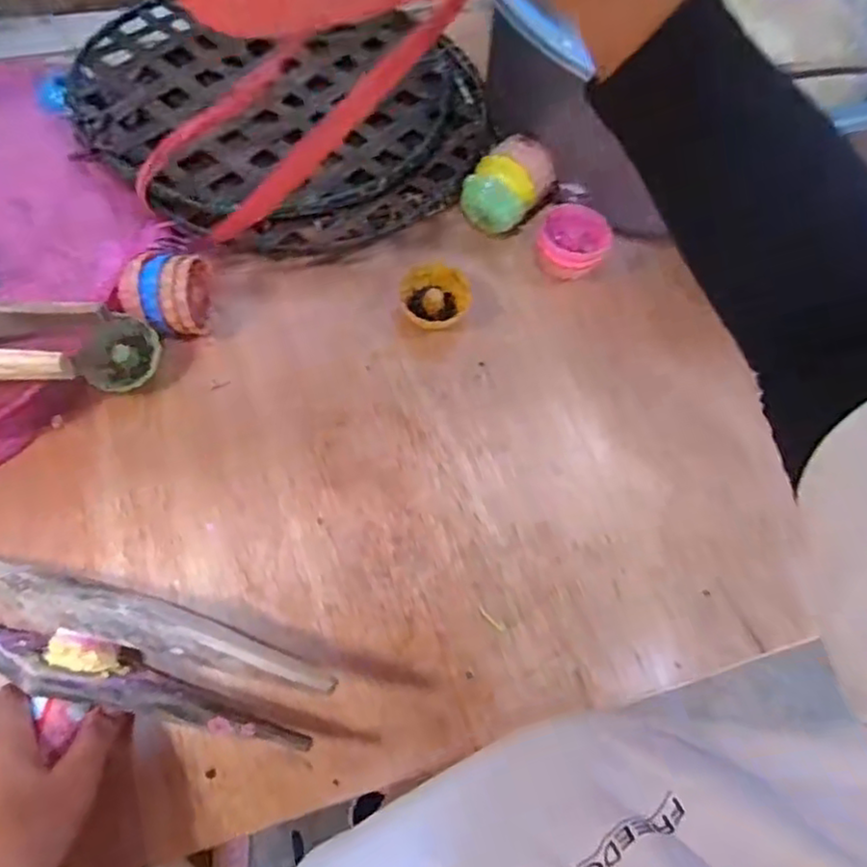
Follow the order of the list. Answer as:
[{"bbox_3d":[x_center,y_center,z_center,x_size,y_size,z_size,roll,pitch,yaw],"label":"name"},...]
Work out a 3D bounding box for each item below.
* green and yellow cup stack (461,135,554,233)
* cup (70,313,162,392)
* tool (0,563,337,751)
[{"bbox_3d":[0.070,-0.226,0.607,0.060,0.052,0.077,33,64,16],"label":"green and yellow cup stack"},{"bbox_3d":[-0.250,-0.062,0.528,0.055,0.036,0.055,1,60,-2],"label":"cup"},{"bbox_3d":[-0.215,0.131,0.419,0.300,0.080,0.070,14,60,7],"label":"tool"}]

